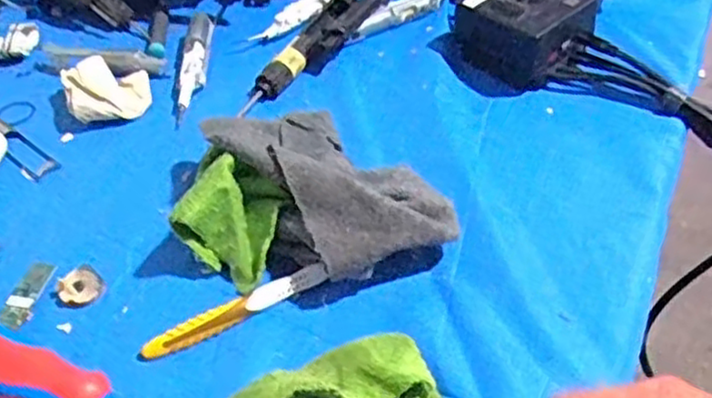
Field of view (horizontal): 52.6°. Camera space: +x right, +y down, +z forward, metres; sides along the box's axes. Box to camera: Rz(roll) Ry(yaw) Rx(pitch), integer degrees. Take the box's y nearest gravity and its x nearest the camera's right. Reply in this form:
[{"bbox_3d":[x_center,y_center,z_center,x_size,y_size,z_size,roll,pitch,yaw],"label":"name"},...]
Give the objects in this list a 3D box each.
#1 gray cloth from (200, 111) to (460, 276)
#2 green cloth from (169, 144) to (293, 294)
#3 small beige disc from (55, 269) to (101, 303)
[{"bbox_3d":[-0.015,-0.010,0.437,0.096,0.048,0.150,-29,52,-20],"label":"gray cloth"},{"bbox_3d":[-0.072,0.010,0.427,0.054,0.048,0.060,16,51,19],"label":"green cloth"},{"bbox_3d":[-0.166,0.052,0.429,0.023,0.005,0.023,-4,45,4],"label":"small beige disc"}]

